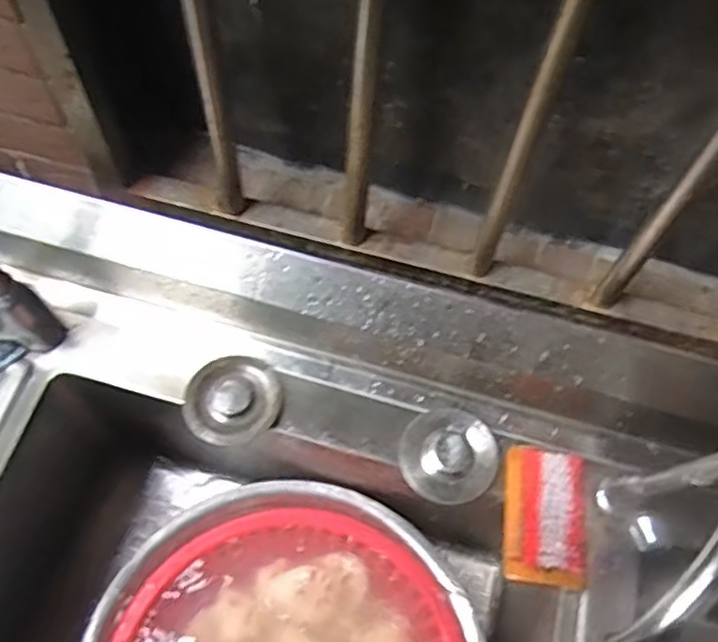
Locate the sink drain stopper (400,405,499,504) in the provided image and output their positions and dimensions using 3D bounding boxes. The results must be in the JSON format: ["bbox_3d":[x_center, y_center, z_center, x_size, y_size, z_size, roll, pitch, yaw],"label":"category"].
[{"bbox_3d":[0.081,0.120,0.627,0.080,0.022,0.084,1,63,-2],"label":"sink drain stopper"}]

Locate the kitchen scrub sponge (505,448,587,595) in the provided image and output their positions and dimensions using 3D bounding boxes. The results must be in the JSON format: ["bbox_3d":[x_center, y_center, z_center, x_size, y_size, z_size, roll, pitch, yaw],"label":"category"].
[{"bbox_3d":[0.161,0.165,0.595,0.069,0.034,0.108,8,63,1],"label":"kitchen scrub sponge"}]

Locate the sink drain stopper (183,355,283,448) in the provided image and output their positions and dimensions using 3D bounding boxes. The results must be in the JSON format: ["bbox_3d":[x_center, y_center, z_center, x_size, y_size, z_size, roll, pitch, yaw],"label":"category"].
[{"bbox_3d":[-0.117,0.073,0.640,0.082,0.027,0.078,1,63,-2],"label":"sink drain stopper"}]

